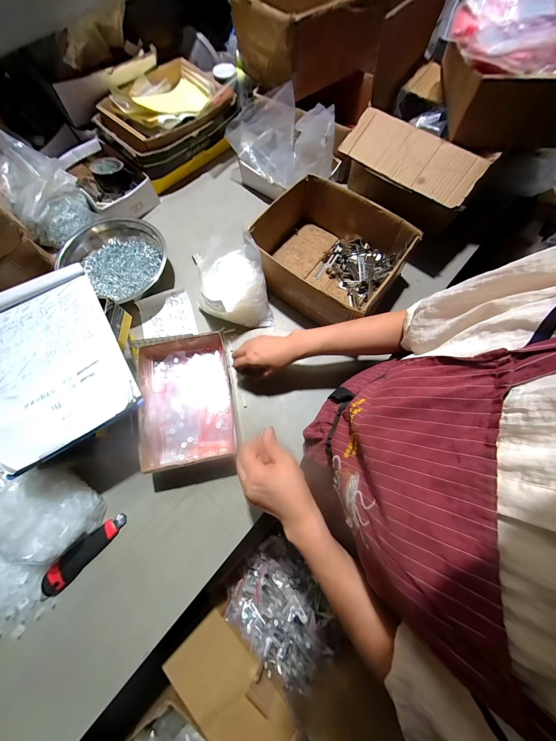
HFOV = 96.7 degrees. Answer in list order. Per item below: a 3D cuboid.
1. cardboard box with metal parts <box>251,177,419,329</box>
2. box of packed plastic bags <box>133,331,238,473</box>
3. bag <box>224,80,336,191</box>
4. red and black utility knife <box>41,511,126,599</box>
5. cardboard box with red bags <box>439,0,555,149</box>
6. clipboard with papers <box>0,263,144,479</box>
[{"bbox_3d":[0.113,-0.277,0.592,0.320,0.118,0.274,36,76,11],"label":"cardboard box with metal parts"},{"bbox_3d":[-0.182,0.060,0.509,0.184,0.071,0.254,-9,73,-2],"label":"box of packed plastic bags"},{"bbox_3d":[-0.004,-0.625,0.653,0.299,0.143,0.168,43,77,12],"label":"bag"},{"bbox_3d":[-0.353,0.331,0.452,0.041,0.019,0.160,42,77,12],"label":"red and black utility knife"},{"bbox_3d":[0.469,-0.654,0.508,0.253,0.137,0.350,-1,73,0],"label":"cardboard box with red bags"},{"bbox_3d":[-0.382,-0.021,0.405,0.222,0.015,0.308,-32,75,-9],"label":"clipboard with papers"}]

